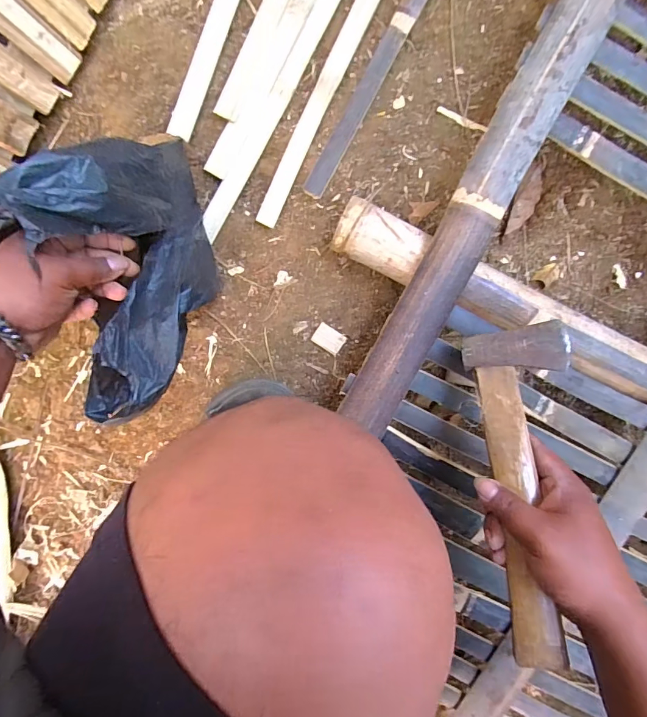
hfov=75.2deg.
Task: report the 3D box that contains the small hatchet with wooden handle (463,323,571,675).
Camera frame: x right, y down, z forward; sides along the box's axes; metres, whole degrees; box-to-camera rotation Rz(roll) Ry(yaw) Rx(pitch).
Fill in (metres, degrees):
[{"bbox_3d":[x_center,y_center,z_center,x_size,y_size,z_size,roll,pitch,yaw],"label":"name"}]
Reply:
[{"bbox_3d":[0.171,0.104,0.352,0.081,0.028,0.270,1,76,0],"label":"small hatchet with wooden handle"}]

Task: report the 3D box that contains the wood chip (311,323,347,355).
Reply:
[{"bbox_3d":[0.007,-0.023,0.499,0.036,0.005,0.026,34,97,-4],"label":"wood chip"}]

